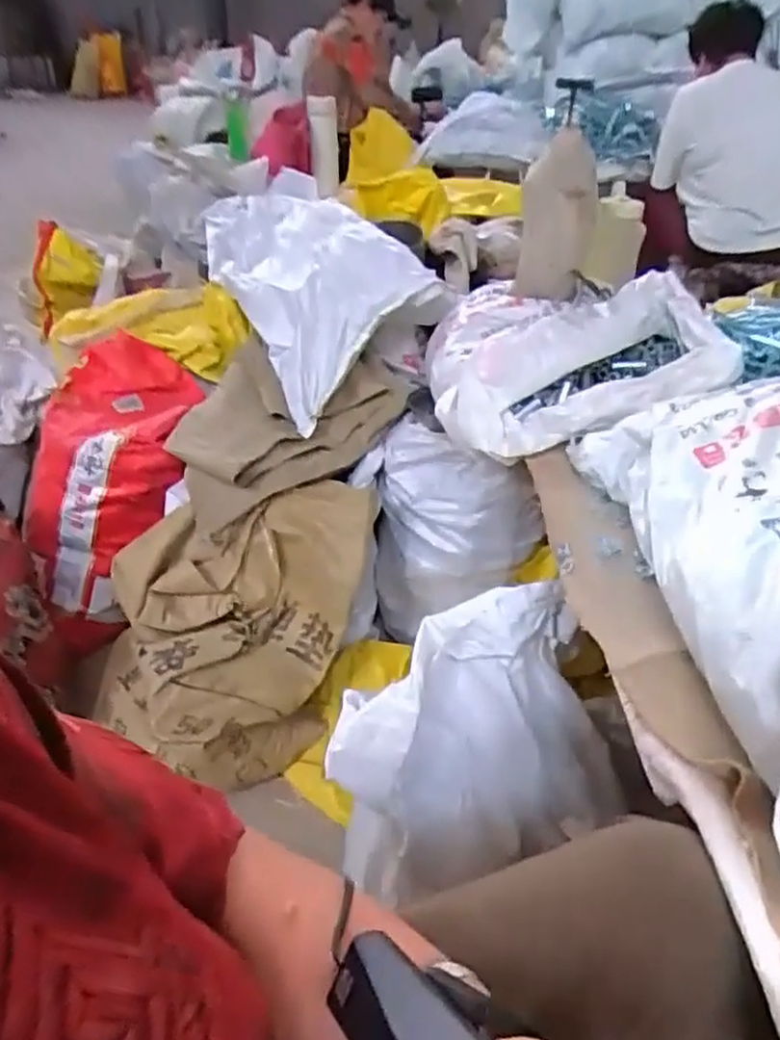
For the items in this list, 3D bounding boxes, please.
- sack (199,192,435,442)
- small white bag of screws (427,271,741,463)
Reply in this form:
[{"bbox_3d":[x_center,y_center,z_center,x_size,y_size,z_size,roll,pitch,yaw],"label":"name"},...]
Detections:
[{"bbox_3d":[-0.156,-0.405,1.247,0.228,0.221,0.572,-14,37,-21],"label":"sack"},{"bbox_3d":[0.232,-0.203,0.932,0.350,0.148,0.306,6,34,8],"label":"small white bag of screws"}]

